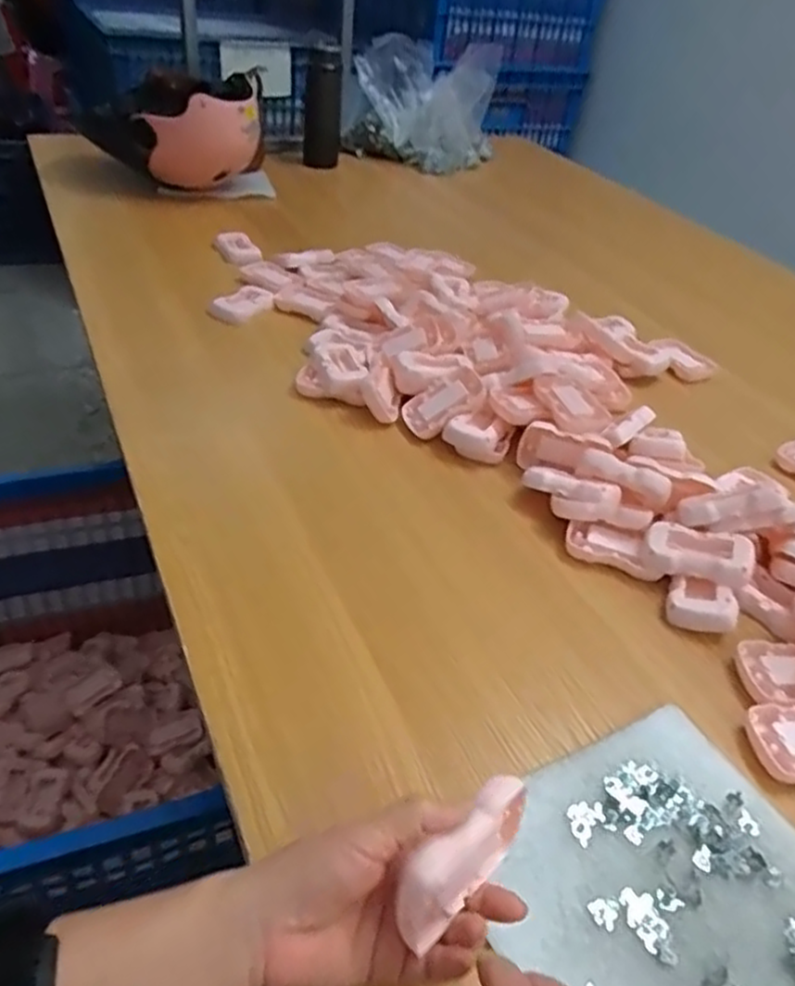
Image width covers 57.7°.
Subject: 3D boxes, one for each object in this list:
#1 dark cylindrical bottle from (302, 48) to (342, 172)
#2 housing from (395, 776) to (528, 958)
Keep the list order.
[{"bbox_3d":[-0.150,-0.775,1.446,0.070,0.194,0.058,4,38,-6],"label":"dark cylindrical bottle"},{"bbox_3d":[0.032,0.176,0.351,0.021,0.052,0.086,34,46,29],"label":"housing"}]

